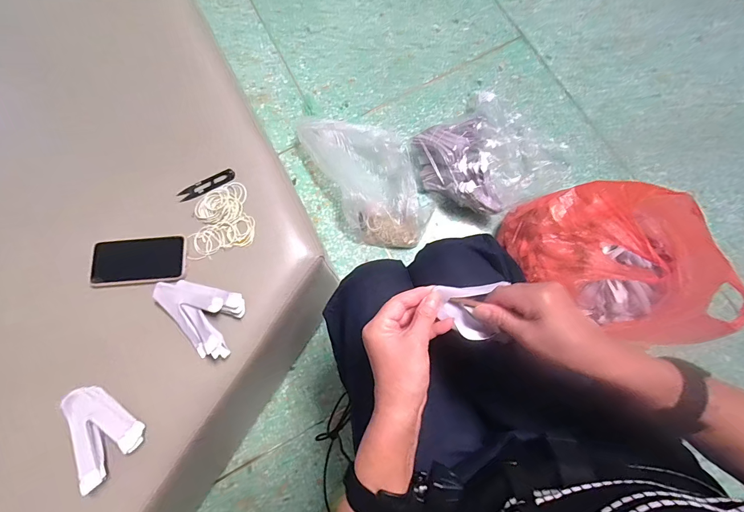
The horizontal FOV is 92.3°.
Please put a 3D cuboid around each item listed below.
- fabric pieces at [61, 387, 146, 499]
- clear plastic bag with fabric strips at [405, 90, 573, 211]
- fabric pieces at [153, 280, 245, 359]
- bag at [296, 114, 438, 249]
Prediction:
[{"bbox_3d":[-0.373,0.245,0.501,0.082,0.016,0.131,-16,86,-21],"label":"fabric pieces"},{"bbox_3d":[0.344,-0.278,1.003,0.395,0.149,0.346,-40,79,-9],"label":"clear plastic bag with fabric strips"},{"bbox_3d":[-0.275,0.092,0.553,0.136,0.029,0.099,15,78,6],"label":"fabric pieces"},{"bbox_3d":[-0.002,-0.228,0.984,0.252,0.111,0.445,-30,77,-7],"label":"bag"}]

